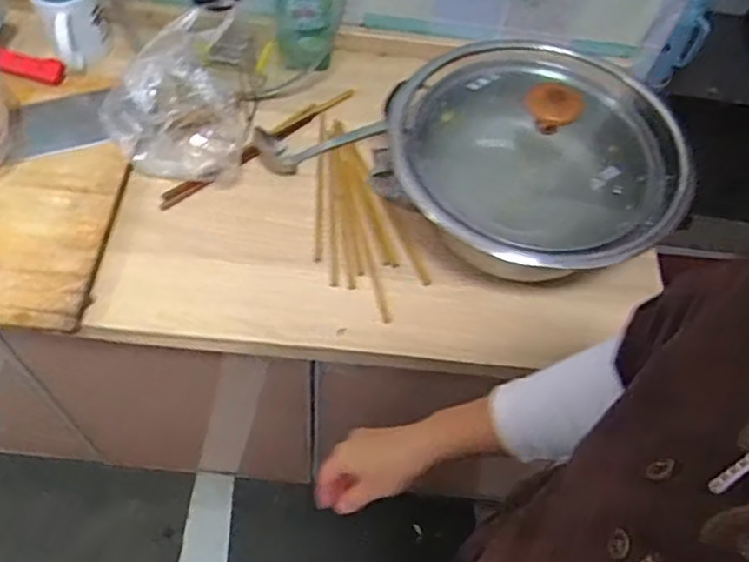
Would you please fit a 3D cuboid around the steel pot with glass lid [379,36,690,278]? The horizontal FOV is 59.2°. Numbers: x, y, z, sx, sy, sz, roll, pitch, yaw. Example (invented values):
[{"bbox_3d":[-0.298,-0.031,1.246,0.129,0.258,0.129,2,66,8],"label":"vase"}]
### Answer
[{"bbox_3d":[0.196,-0.146,0.751,0.350,0.181,0.314,-25,64,-20],"label":"steel pot with glass lid"}]

